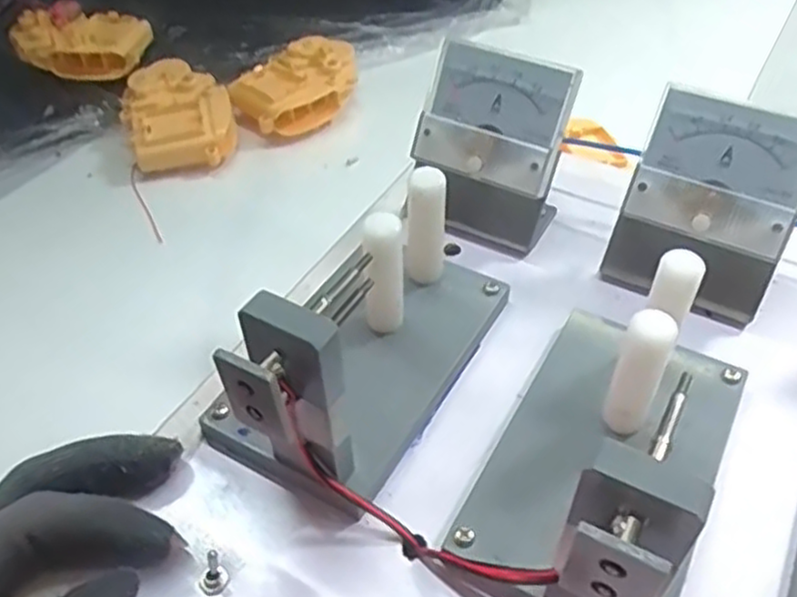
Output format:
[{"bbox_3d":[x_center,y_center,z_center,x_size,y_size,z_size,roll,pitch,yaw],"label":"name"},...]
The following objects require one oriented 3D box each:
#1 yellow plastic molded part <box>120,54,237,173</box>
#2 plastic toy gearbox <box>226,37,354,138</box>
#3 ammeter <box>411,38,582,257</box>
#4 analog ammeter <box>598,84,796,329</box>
[{"bbox_3d":[-0.150,-0.124,0.495,0.071,0.040,0.088,-14,47,-12],"label":"yellow plastic molded part"},{"bbox_3d":[-0.071,-0.154,0.521,0.094,0.034,0.055,-32,53,-26],"label":"plastic toy gearbox"},{"bbox_3d":[0.039,-0.065,0.326,0.065,0.075,0.042,23,50,22],"label":"ammeter"},{"bbox_3d":[0.127,-0.037,0.297,0.063,0.072,0.046,24,51,23],"label":"analog ammeter"}]

